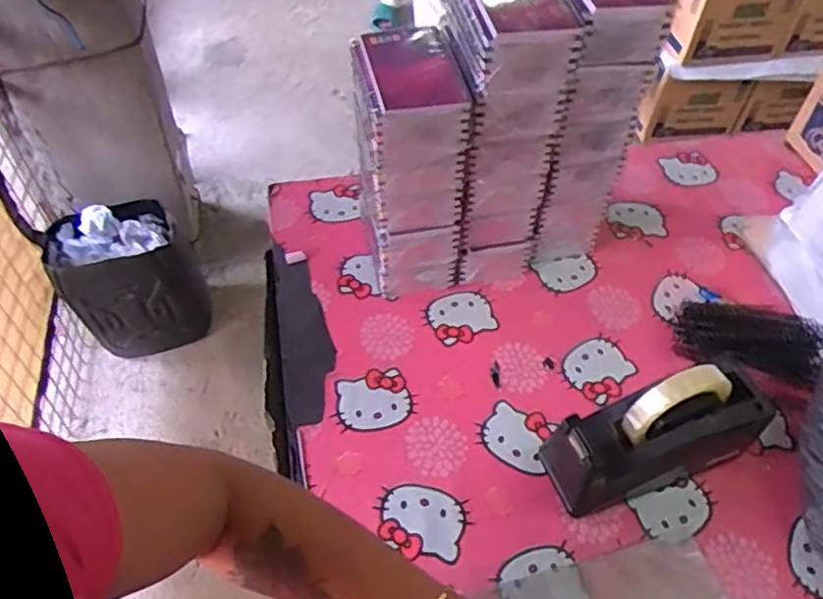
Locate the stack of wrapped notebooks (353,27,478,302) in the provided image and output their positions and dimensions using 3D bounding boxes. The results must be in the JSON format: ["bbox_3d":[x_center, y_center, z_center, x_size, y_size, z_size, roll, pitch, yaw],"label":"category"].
[{"bbox_3d":[0.005,-0.128,0.759,0.111,0.283,0.124,-8,51,-8],"label":"stack of wrapped notebooks"}]

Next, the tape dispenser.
[{"bbox_3d":[0.236,0.129,0.661,0.204,0.131,0.074,-13,52,-12],"label":"tape dispenser"}]

